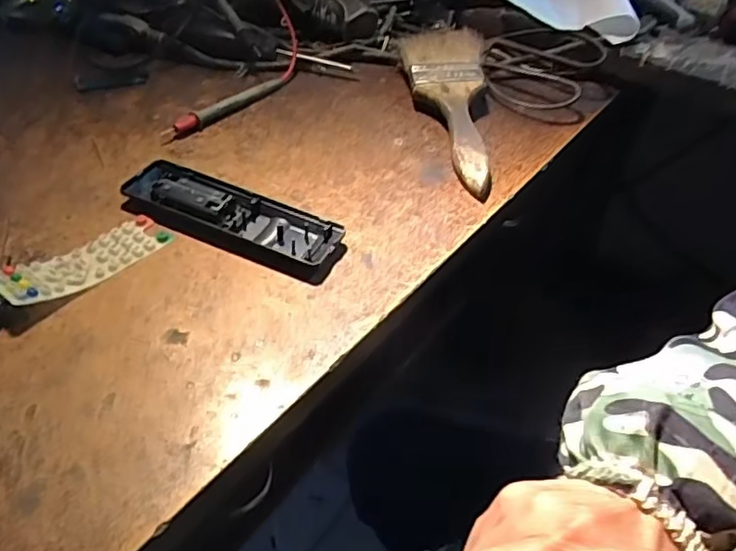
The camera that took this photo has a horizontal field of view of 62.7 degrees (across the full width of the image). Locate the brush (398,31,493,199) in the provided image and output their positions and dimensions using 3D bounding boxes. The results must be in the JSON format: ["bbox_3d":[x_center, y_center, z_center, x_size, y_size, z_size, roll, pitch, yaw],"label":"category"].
[{"bbox_3d":[0.060,-0.141,0.484,0.067,0.025,0.206,5,48,3],"label":"brush"}]

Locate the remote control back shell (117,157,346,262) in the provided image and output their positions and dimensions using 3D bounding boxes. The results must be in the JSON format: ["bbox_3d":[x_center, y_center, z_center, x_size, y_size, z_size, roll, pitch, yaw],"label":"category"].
[{"bbox_3d":[-0.085,-0.038,0.377,0.140,0.020,0.039,18,50,15],"label":"remote control back shell"}]

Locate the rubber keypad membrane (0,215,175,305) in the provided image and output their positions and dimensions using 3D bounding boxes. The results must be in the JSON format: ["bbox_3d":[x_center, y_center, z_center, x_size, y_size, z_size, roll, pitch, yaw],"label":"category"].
[{"bbox_3d":[-0.159,-0.010,0.339,0.035,0.012,0.092,32,41,25],"label":"rubber keypad membrane"}]

